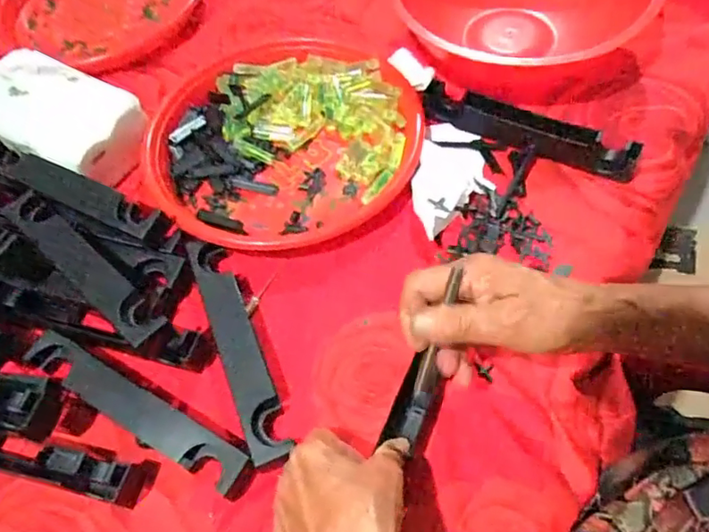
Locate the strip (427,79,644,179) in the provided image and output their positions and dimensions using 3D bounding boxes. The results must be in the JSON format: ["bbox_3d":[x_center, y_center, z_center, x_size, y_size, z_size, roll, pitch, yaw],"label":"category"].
[{"bbox_3d":[0.152,-0.123,0.501,0.193,0.030,0.034,25,65,18],"label":"strip"}]

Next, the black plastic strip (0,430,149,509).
[{"bbox_3d":[-0.243,0.131,0.395,0.199,0.019,0.025,10,61,10],"label":"black plastic strip"}]

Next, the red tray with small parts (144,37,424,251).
[{"bbox_3d":[-0.066,-0.134,0.529,0.240,0.029,0.254,-13,60,-3],"label":"red tray with small parts"}]

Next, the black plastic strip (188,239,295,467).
[{"bbox_3d":[-0.088,0.057,0.423,0.028,0.025,0.187,-21,60,-8],"label":"black plastic strip"}]

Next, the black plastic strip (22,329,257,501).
[{"bbox_3d":[-0.152,0.104,0.401,0.192,0.025,0.032,27,65,18],"label":"black plastic strip"}]

